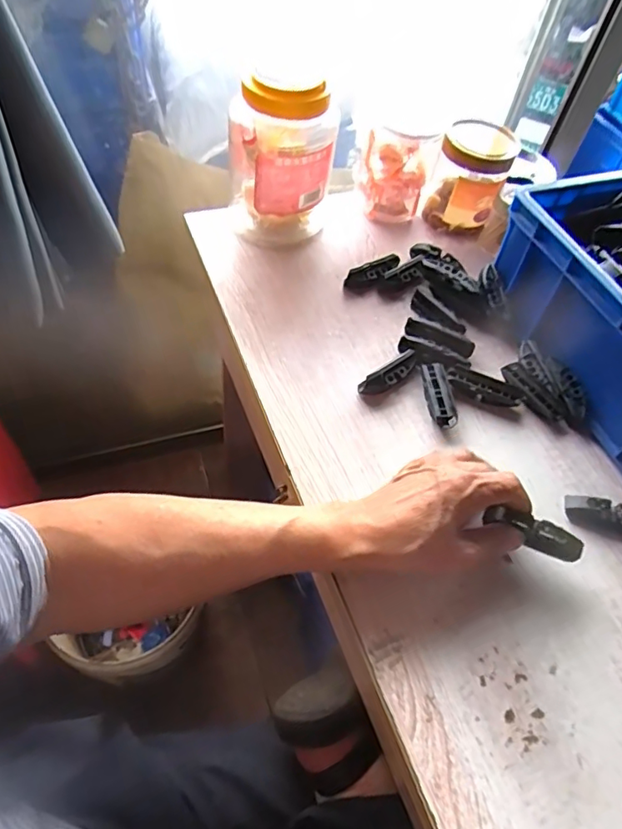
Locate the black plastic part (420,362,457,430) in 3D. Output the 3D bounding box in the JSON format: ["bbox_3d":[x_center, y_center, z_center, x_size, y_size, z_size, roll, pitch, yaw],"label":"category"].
[{"bbox_3d":[0.119,-0.017,0.504,0.024,0.015,0.069,-1,55,-8],"label":"black plastic part"}]

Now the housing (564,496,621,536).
[{"bbox_3d":[0.252,0.086,0.450,0.074,0.020,0.021,16,55,4],"label":"housing"}]

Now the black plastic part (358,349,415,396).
[{"bbox_3d":[0.075,-0.037,0.508,0.064,0.023,0.018,-28,63,-24],"label":"black plastic part"}]

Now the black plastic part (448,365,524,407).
[{"bbox_3d":[0.166,-0.024,0.514,0.071,0.021,0.024,18,55,6],"label":"black plastic part"}]

